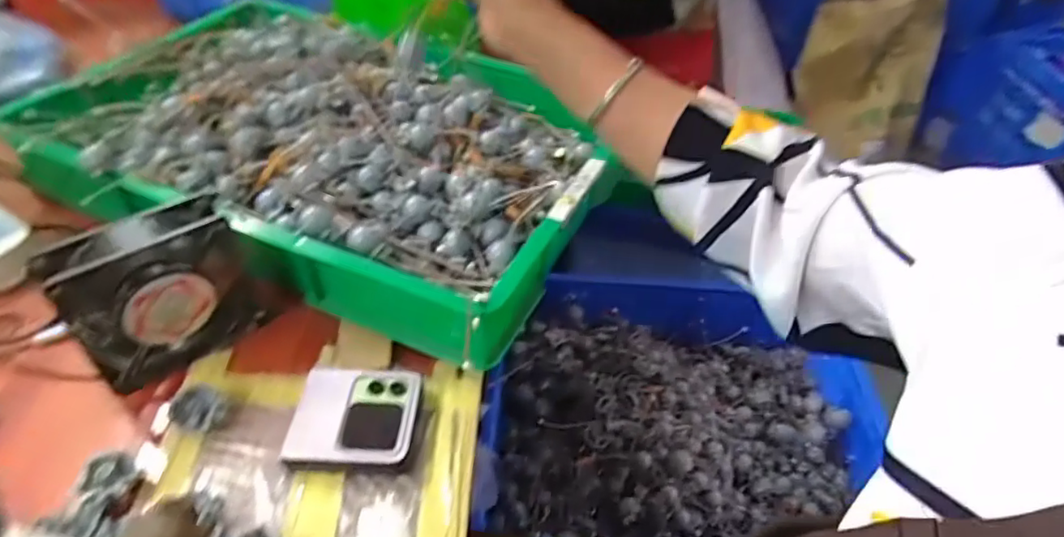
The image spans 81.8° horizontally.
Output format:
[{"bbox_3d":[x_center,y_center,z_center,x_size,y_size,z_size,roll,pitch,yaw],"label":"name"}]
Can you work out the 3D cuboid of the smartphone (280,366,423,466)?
[{"bbox_3d":[-0.126,0.108,0.442,0.084,0.021,0.077,2,44,0],"label":"smartphone"}]

